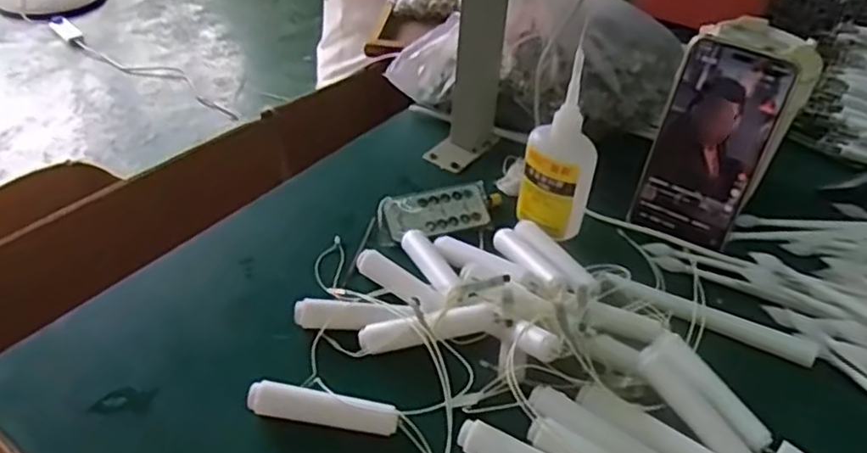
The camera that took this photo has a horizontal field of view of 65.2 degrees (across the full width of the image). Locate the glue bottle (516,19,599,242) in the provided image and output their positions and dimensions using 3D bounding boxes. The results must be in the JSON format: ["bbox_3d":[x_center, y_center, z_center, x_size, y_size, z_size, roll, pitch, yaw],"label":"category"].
[{"bbox_3d":[0.096,-0.056,0.522,0.037,0.128,0.057,-31,51,-31],"label":"glue bottle"}]

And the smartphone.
[{"bbox_3d":[0.210,-0.059,0.520,0.076,0.153,0.005,25,31,25],"label":"smartphone"}]

